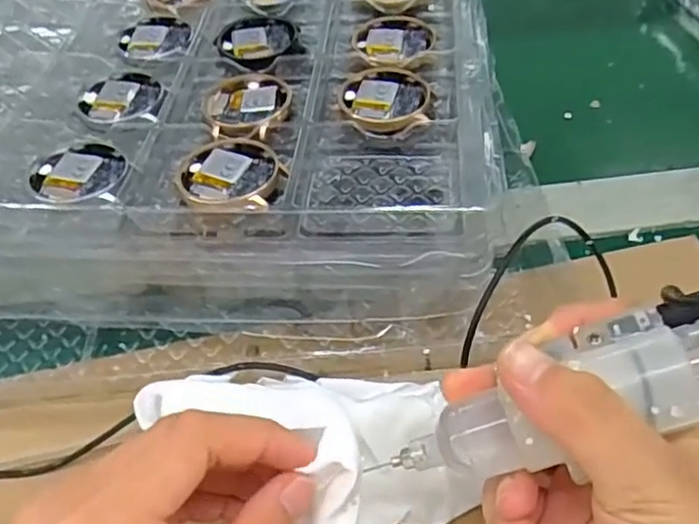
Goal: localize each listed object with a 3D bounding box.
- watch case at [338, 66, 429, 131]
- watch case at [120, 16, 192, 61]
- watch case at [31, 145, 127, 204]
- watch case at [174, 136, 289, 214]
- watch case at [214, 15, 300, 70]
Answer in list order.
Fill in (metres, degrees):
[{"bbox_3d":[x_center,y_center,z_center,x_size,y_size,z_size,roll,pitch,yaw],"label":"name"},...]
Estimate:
[{"bbox_3d":[0.017,-0.082,0.324,0.043,0.004,0.046,3,51,6],"label":"watch case"},{"bbox_3d":[-0.109,-0.127,0.371,0.039,0.004,0.043,-37,58,-24],"label":"watch case"},{"bbox_3d":[-0.121,-0.040,0.295,0.038,0.011,0.039,8,52,10],"label":"watch case"},{"bbox_3d":[-0.051,-0.038,0.288,0.048,0.012,0.047,6,52,8],"label":"watch case"},{"bbox_3d":[-0.052,-0.124,0.366,0.043,0.004,0.041,26,57,22],"label":"watch case"}]

